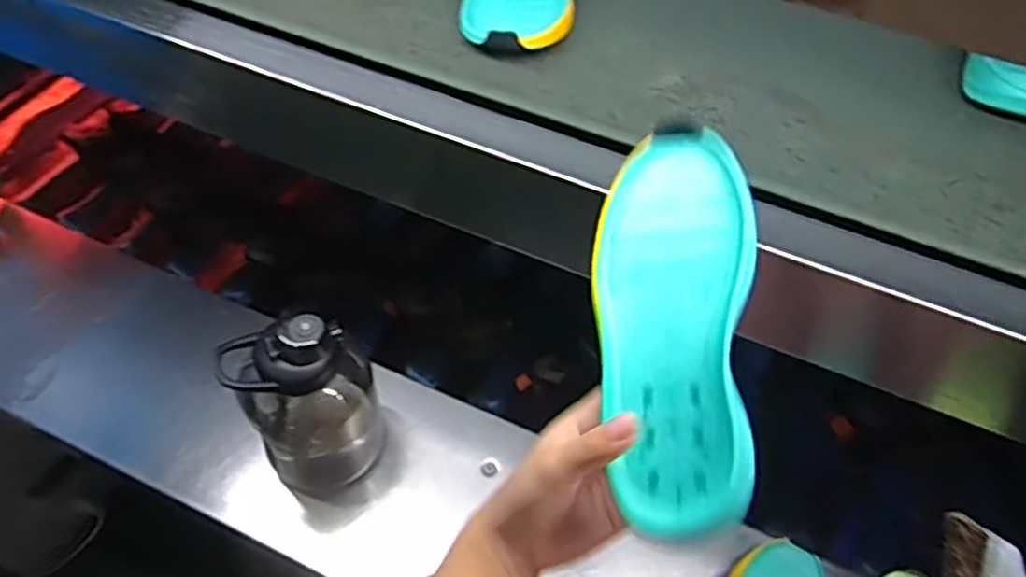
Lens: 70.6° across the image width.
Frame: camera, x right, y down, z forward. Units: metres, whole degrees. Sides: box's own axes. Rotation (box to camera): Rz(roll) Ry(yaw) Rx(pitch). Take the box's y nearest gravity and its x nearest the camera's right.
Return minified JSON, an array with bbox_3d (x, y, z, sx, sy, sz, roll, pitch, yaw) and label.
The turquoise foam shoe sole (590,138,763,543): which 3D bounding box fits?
[{"bbox_3d":[0.087,0.018,0.394,0.080,0.035,0.213,1,75,2],"label":"turquoise foam shoe sole"}]

